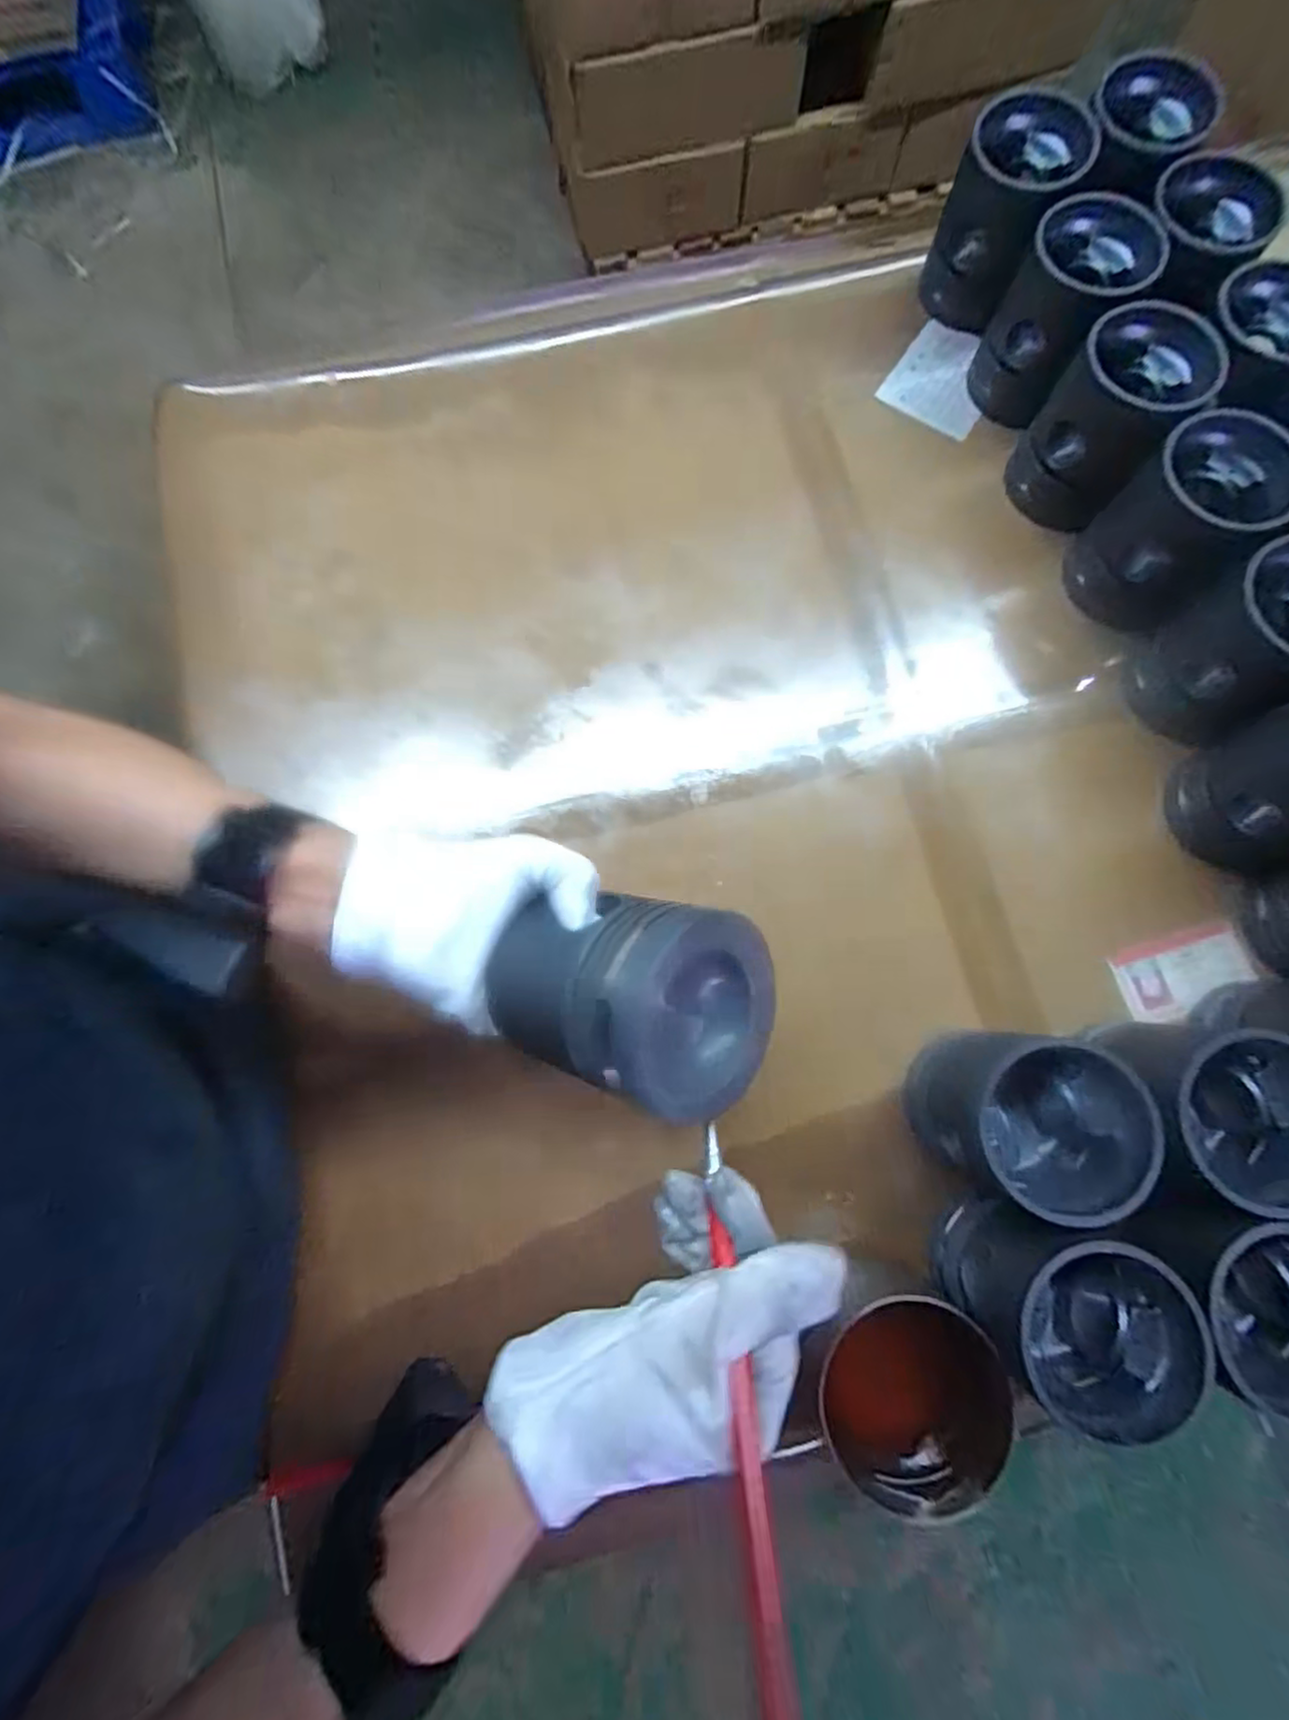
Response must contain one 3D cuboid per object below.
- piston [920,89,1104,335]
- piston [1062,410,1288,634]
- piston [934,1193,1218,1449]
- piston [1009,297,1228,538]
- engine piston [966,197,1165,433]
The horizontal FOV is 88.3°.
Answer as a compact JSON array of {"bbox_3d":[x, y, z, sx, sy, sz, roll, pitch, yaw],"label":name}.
[{"bbox_3d":[0.289,-0.523,0.542,0.085,0.113,0.085,0,76,2],"label":"piston"},{"bbox_3d":[0.371,-0.230,0.471,0.089,0.114,0.087,0,76,2],"label":"piston"},{"bbox_3d":[0.229,0.246,0.363,0.092,0.103,0.085,0,76,2],"label":"piston"},{"bbox_3d":[0.344,-0.325,0.498,0.092,0.110,0.086,0,76,2],"label":"piston"},{"bbox_3d":[0.324,-0.424,0.522,0.088,0.106,0.096,33,80,9],"label":"engine piston"}]

